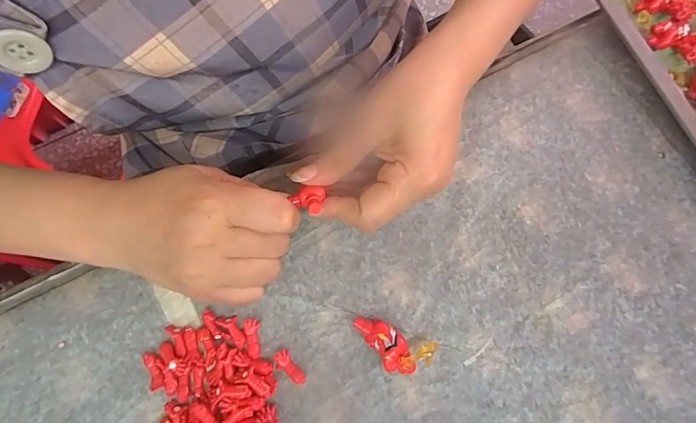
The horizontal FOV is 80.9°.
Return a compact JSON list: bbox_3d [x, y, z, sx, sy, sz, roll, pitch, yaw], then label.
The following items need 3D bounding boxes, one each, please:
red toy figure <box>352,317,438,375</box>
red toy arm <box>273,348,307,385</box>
[{"bbox_3d":[0.024,0.078,0.235,0.047,0.015,0.023,20,73,8],"label":"red toy figure"},{"bbox_3d":[-0.034,0.091,0.237,0.010,0.006,0.023,-36,74,-10],"label":"red toy arm"}]

